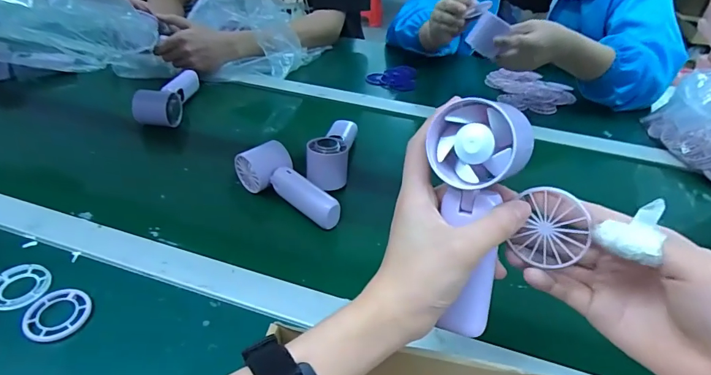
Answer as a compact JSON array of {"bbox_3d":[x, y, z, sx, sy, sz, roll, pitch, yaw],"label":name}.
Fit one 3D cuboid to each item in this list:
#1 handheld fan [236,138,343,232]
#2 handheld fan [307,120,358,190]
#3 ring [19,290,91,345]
[{"bbox_3d":[-0.082,-0.003,0.533,0.056,0.043,0.151,-28,48,-34],"label":"handheld fan"},{"bbox_3d":[-0.031,-0.065,0.612,0.051,0.048,0.162,6,38,3],"label":"handheld fan"},{"bbox_3d":[-0.274,0.116,0.392,0.049,0.006,0.053,2,38,-2],"label":"ring"}]

